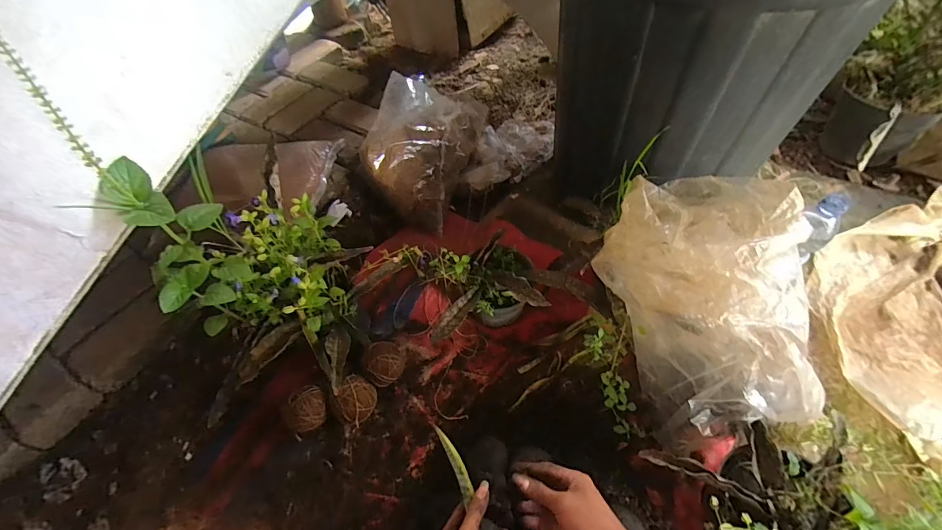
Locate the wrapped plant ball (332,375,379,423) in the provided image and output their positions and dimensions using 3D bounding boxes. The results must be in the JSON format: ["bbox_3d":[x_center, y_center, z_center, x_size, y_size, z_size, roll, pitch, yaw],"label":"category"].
[{"bbox_3d":[-0.182,0.214,0.631,0.059,0.071,0.064,-3,54,4],"label":"wrapped plant ball"}]

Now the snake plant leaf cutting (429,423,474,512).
[{"bbox_3d":[-0.020,0.233,0.479,0.016,0.011,0.093,-25,65,-13],"label":"snake plant leaf cutting"}]

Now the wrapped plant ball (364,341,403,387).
[{"bbox_3d":[-0.141,0.166,0.667,0.063,0.065,0.067,-3,54,4],"label":"wrapped plant ball"}]

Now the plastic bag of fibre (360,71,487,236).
[{"bbox_3d":[-0.105,-0.267,0.863,0.178,0.245,0.294,17,58,15],"label":"plastic bag of fibre"}]

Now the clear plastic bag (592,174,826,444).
[{"bbox_3d":[0.306,0.038,0.541,0.213,0.220,0.322,-14,54,-4],"label":"clear plastic bag"}]

